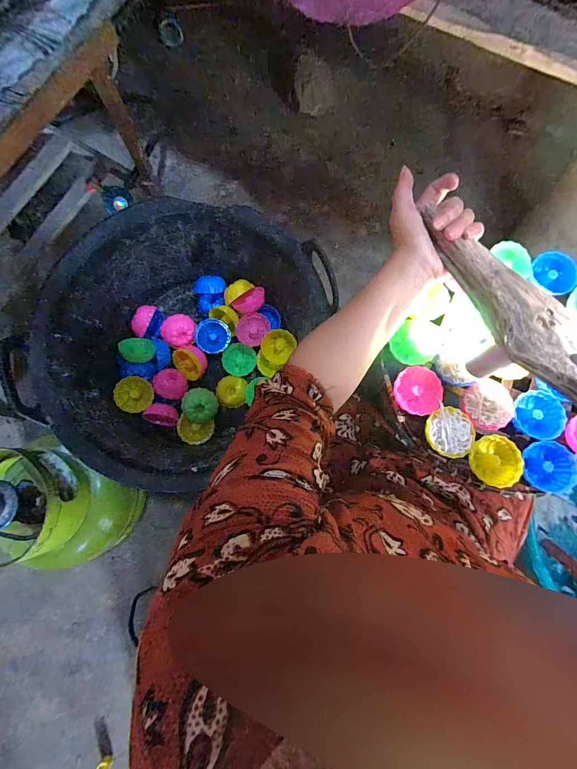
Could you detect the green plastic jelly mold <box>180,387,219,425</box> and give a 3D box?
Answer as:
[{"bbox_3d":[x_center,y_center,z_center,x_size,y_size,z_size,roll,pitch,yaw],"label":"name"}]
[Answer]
[{"bbox_3d":[-0.151,0.035,0.561,0.058,0.034,0.056,40,81,7],"label":"green plastic jelly mold"}]

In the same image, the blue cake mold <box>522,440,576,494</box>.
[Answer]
[{"bbox_3d":[0.328,0.103,0.419,0.061,0.028,0.057,44,103,22],"label":"blue cake mold"}]

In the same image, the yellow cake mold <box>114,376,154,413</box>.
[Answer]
[{"bbox_3d":[-0.267,0.017,0.569,0.059,0.030,0.060,24,87,-26],"label":"yellow cake mold"}]

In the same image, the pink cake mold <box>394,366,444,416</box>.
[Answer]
[{"bbox_3d":[0.166,0.009,0.428,0.058,0.020,0.061,0,79,-1],"label":"pink cake mold"}]

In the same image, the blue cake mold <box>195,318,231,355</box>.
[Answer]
[{"bbox_3d":[-0.139,-0.090,0.608,0.061,0.031,0.061,-3,105,-11],"label":"blue cake mold"}]

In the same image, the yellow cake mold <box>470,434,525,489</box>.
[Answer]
[{"bbox_3d":[0.258,0.094,0.415,0.057,0.028,0.059,-39,82,-8],"label":"yellow cake mold"}]

